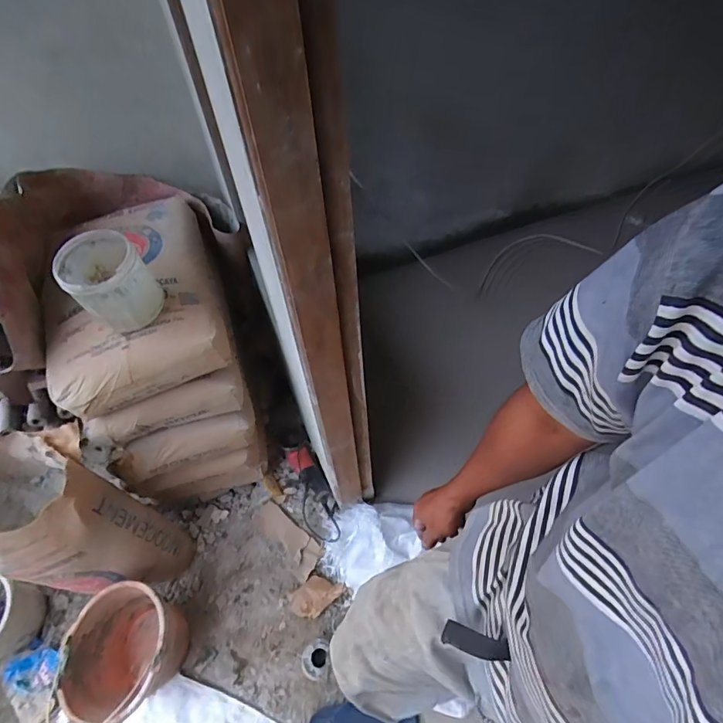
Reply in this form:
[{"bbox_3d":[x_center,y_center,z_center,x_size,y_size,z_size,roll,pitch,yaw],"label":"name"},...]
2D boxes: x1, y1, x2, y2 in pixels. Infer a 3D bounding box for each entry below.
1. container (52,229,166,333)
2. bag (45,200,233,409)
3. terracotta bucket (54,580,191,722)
[{"bbox_3d":[-0.482,-0.148,0.880,0.139,0.153,0.135,-37,60,-21],"label":"container"},{"bbox_3d":[-0.538,-0.165,1.057,0.356,0.118,0.521,-18,55,-10],"label":"bag"},{"bbox_3d":[-0.573,0.714,1.112,0.248,0.200,0.276,9,55,10],"label":"terracotta bucket"}]

